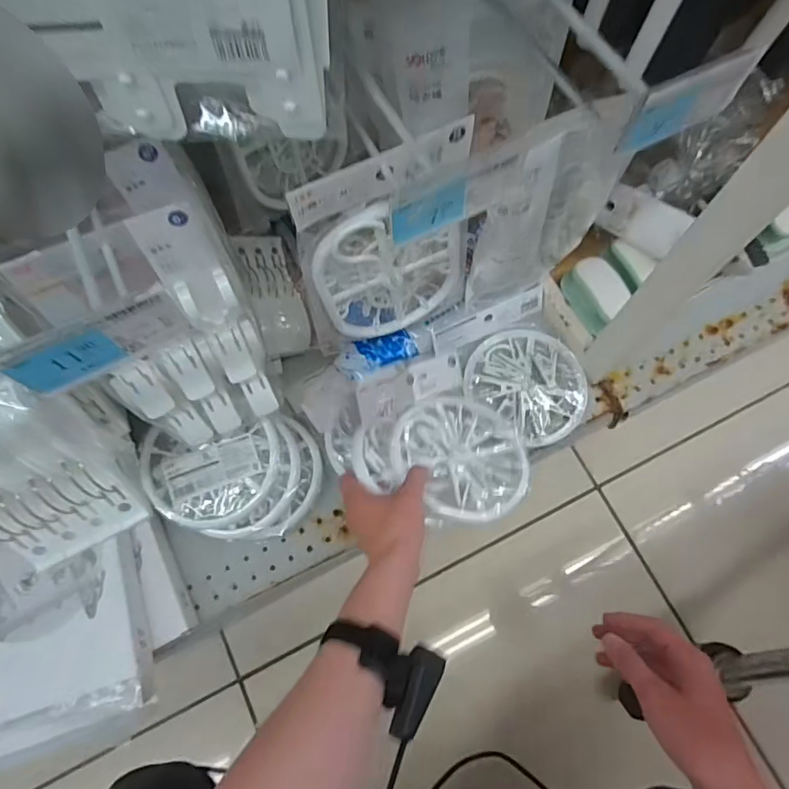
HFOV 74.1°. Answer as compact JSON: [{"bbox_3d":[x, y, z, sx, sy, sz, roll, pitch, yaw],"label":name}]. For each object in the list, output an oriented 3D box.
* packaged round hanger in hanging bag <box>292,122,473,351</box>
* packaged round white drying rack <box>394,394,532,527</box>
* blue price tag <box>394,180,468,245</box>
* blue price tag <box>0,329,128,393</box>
[{"bbox_3d":[-0.006,-0.118,0.474,0.152,0.241,0.029,-24,74,-6],"label":"packaged round hanger in hanging bag"},{"bbox_3d":[0.087,0.071,0.617,0.171,0.031,0.157,11,47,-12],"label":"packaged round white drying rack"},{"bbox_3d":[0.019,-0.097,0.281,0.042,0.028,0.005,-21,74,-5],"label":"blue price tag"},{"bbox_3d":[-0.158,-0.015,0.253,0.046,0.030,0.004,-28,75,-7],"label":"blue price tag"}]

